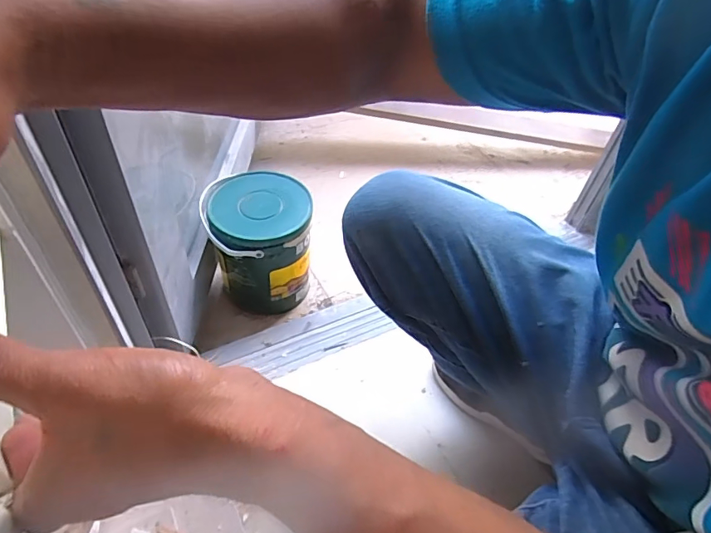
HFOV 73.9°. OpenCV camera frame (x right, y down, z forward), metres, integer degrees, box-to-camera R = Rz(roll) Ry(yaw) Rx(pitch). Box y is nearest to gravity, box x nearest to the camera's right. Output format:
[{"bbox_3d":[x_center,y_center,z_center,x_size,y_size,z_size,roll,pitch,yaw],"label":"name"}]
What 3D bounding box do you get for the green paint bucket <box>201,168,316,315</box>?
[{"bbox_3d":[-0.169,-0.030,0.841,0.166,0.208,0.148,-8,49,-13],"label":"green paint bucket"}]

